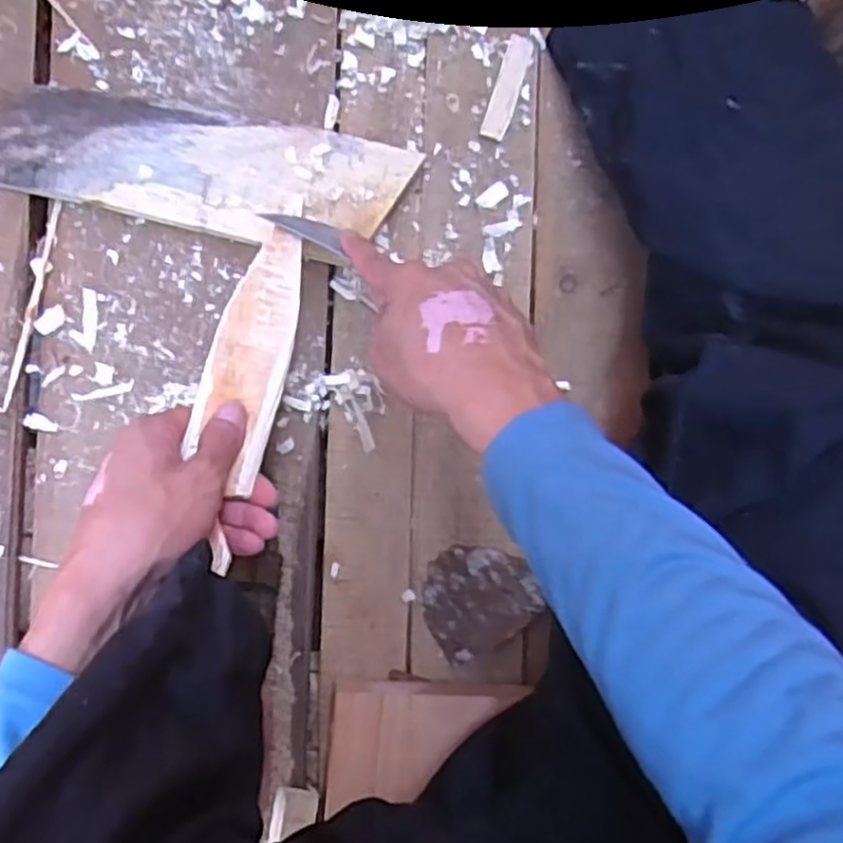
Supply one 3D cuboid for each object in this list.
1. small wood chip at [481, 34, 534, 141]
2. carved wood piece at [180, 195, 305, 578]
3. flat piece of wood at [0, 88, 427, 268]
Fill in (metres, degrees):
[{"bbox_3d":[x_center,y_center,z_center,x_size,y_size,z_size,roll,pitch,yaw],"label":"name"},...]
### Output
[{"bbox_3d":[0.064,-0.247,0.566,0.019,0.006,0.081,18,87,-9],"label":"small wood chip"},{"bbox_3d":[-0.106,-0.036,0.467,0.047,0.007,0.249,11,67,-9],"label":"carved wood piece"},{"bbox_3d":[-0.147,-0.172,0.519,0.269,0.026,0.086,10,88,-9],"label":"flat piece of wood"}]

